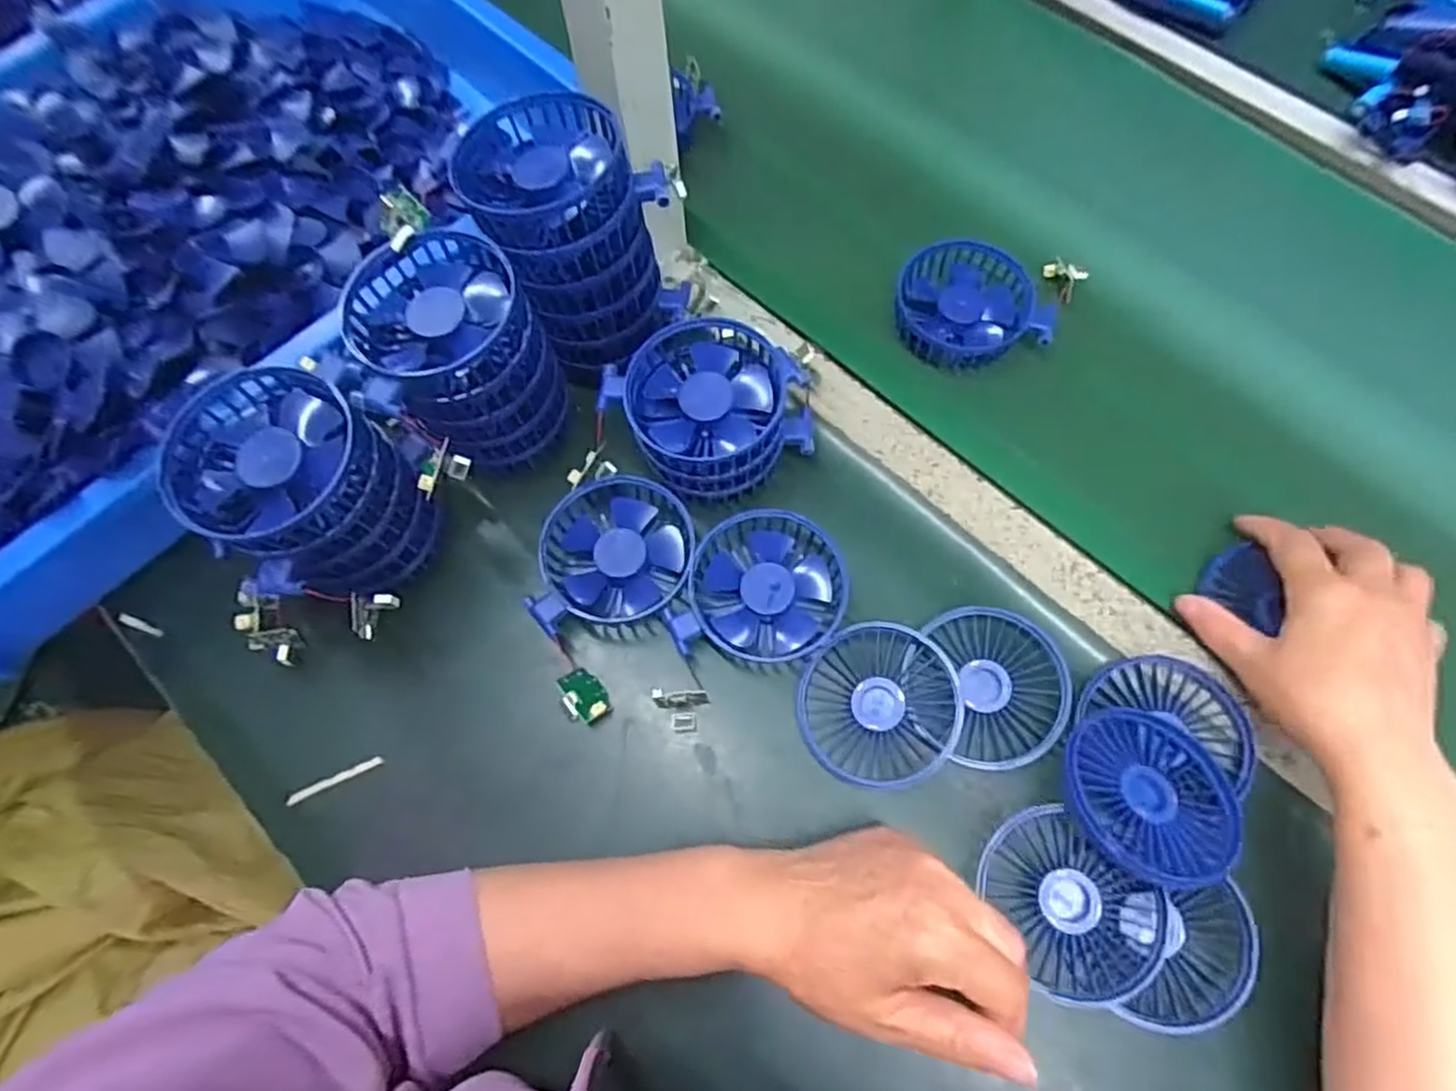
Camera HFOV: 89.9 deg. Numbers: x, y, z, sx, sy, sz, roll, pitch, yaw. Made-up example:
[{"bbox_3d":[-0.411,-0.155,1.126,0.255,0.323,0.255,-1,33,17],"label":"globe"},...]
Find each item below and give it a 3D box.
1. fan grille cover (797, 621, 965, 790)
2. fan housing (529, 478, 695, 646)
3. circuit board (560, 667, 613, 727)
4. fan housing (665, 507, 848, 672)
[{"bbox_3d":[0.084,0.089,0.411,0.084,0.024,0.087,6,79,7],"label":"fan grille cover"},{"bbox_3d":[-0.066,0.009,0.441,0.089,0.039,0.097,0,68,0],"label":"fan housing"},{"bbox_3d":[-0.081,0.086,0.419,0.028,0.015,0.031,-29,85,-47],"label":"circuit board"},{"bbox_3d":[0.023,0.027,0.431,0.088,0.040,0.088,0,68,0],"label":"fan housing"}]

